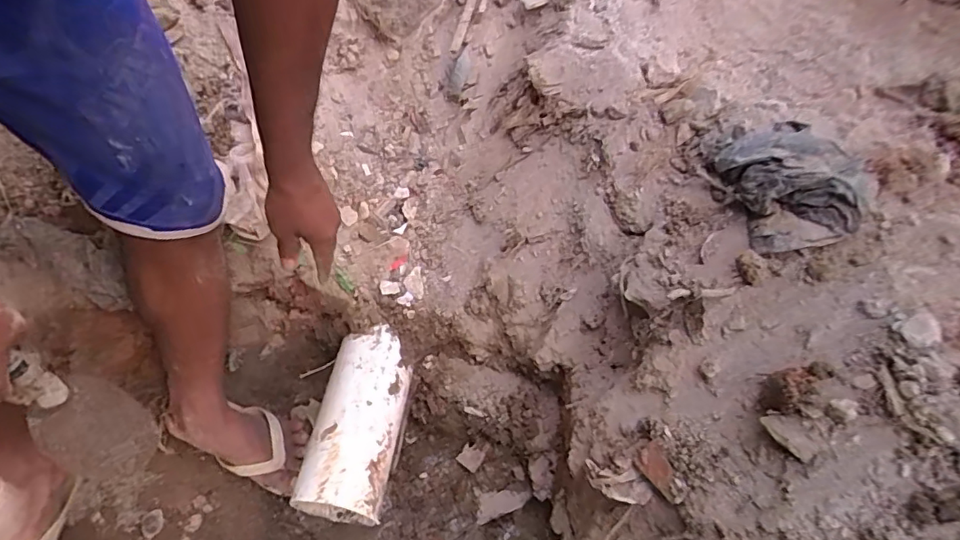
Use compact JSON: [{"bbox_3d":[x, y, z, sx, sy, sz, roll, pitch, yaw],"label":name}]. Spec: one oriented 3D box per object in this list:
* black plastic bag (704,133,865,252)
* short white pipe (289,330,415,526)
[{"bbox_3d":[0.349,-0.093,0.594,0.119,0.068,0.162,-5,51,-8],"label":"black plastic bag"},{"bbox_3d":[-0.170,0.214,0.761,0.113,0.105,0.253,8,62,3],"label":"short white pipe"}]

